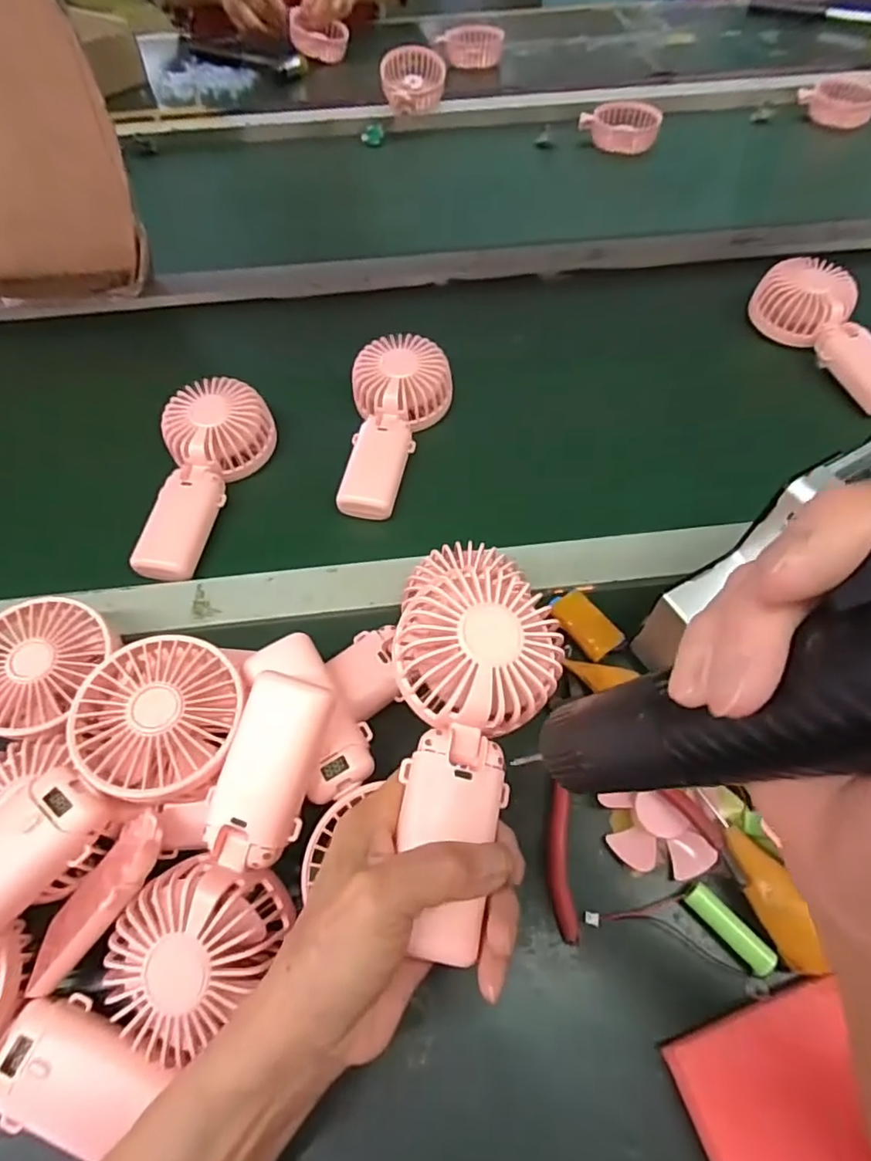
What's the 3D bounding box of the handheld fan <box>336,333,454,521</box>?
[{"bbox_3d":[-0.035,-0.134,0.495,0.083,0.043,0.169,5,59,4],"label":"handheld fan"}]

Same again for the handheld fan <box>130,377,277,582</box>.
[{"bbox_3d":[-0.192,-0.087,0.469,0.084,0.044,0.178,7,59,5],"label":"handheld fan"}]

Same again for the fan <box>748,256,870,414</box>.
[{"bbox_3d":[0.379,-0.232,0.544,0.072,0.049,0.187,-20,60,-11],"label":"fan"}]

